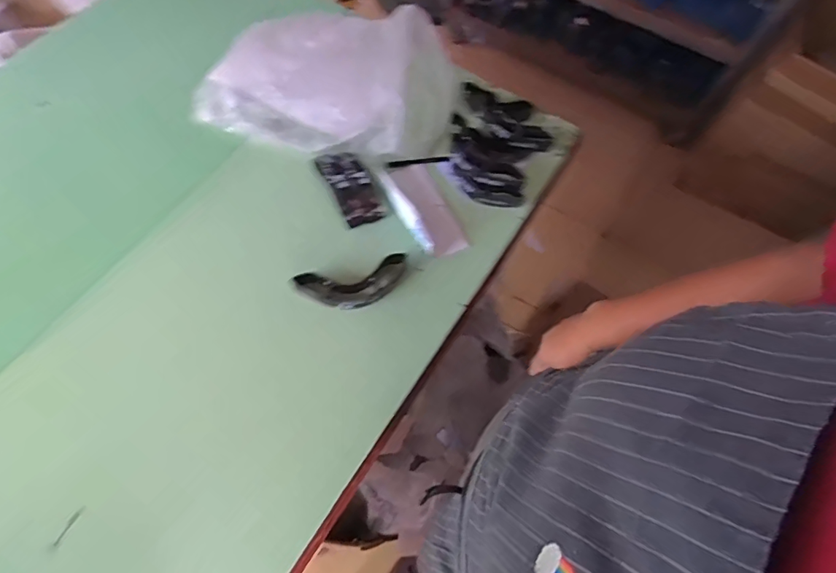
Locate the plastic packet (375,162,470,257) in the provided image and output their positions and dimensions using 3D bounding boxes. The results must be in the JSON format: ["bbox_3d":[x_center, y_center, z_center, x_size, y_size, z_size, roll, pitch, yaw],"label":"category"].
[{"bbox_3d":[0.013,-0.149,0.905,0.102,0.046,0.203,-26,69,-14],"label":"plastic packet"}]

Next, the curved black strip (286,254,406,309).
[{"bbox_3d":[-0.108,-0.004,0.828,0.194,0.039,0.074,-12,66,-8],"label":"curved black strip"}]

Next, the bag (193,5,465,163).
[{"bbox_3d":[-0.171,-0.411,0.963,0.496,0.125,0.302,9,65,1],"label":"bag"}]

